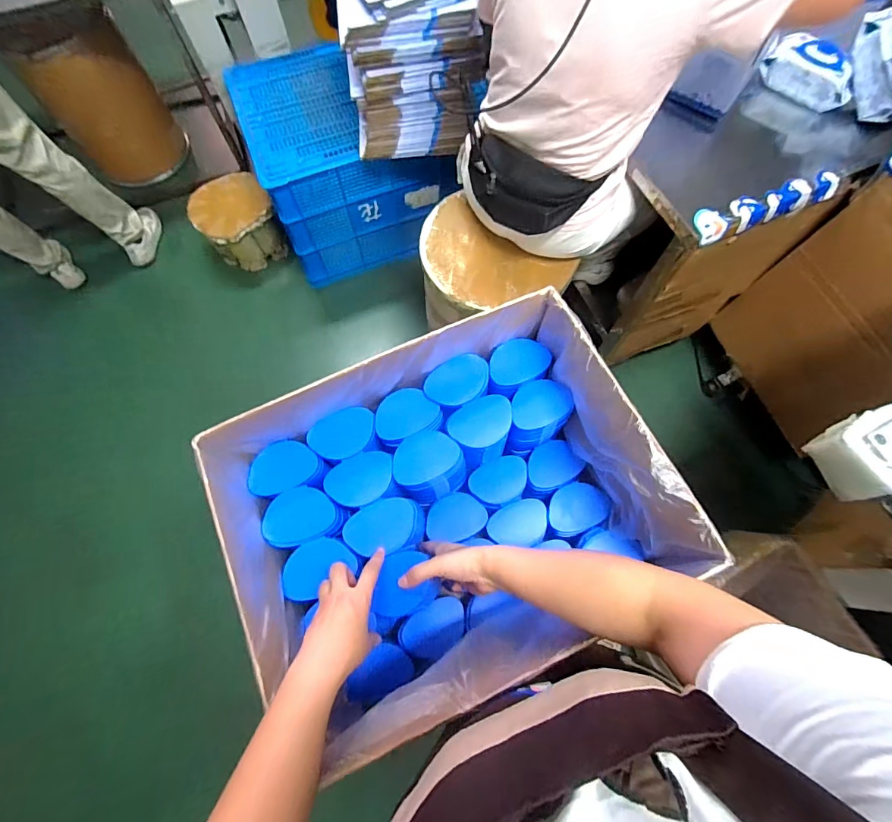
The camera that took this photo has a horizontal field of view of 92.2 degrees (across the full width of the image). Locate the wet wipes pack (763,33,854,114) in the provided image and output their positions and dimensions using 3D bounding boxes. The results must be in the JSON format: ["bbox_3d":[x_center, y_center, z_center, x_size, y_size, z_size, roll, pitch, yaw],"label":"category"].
[{"bbox_3d":[0.823,-0.771,0.974,0.099,0.076,0.201,-41,75,-13],"label":"wet wipes pack"}]

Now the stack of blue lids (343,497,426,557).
[{"bbox_3d":[-0.082,0.165,0.608,0.100,0.093,0.070,-6,71,-2],"label":"stack of blue lids"}]

